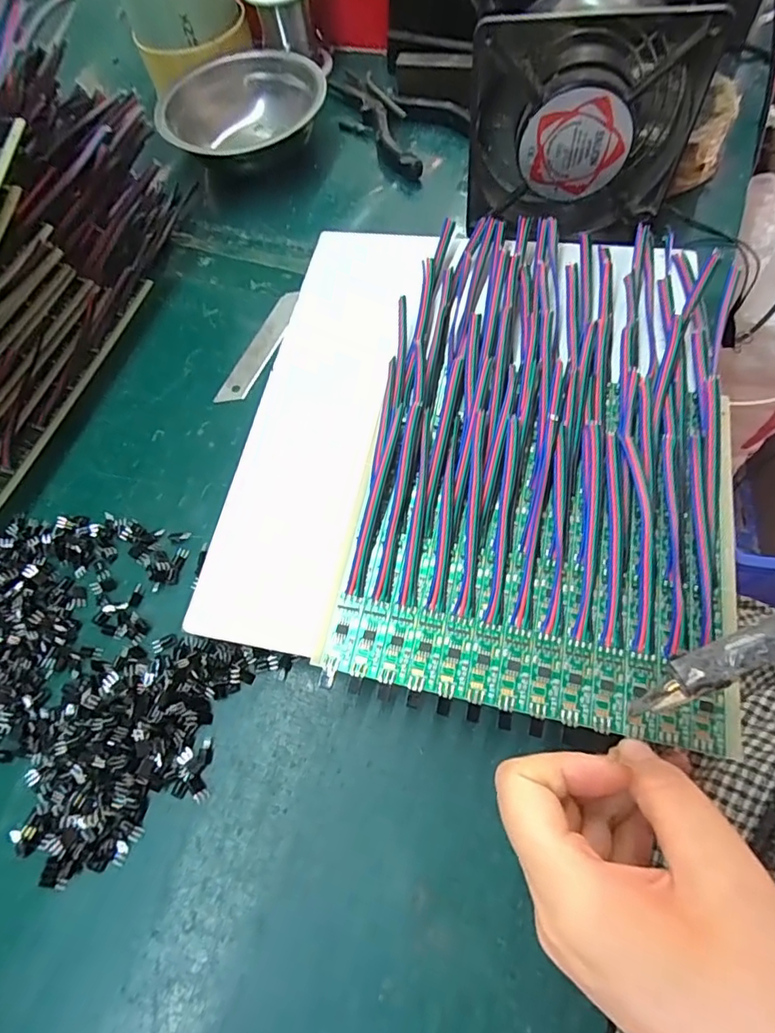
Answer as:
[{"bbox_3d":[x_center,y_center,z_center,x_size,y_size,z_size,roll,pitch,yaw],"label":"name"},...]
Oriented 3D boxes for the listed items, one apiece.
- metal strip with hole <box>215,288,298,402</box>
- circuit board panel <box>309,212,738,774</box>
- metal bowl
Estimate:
[{"bbox_3d":[-0.081,-0.111,0.337,0.018,0.004,0.091,21,73,14],"label":"metal strip with hole"},{"bbox_3d":[0.075,-0.044,0.247,0.158,0.022,0.257,10,67,8],"label":"circuit board panel"},{"bbox_3d":[-0.111,-0.314,0.409,0.123,0.041,0.123,-2,65,4],"label":"metal bowl"}]

